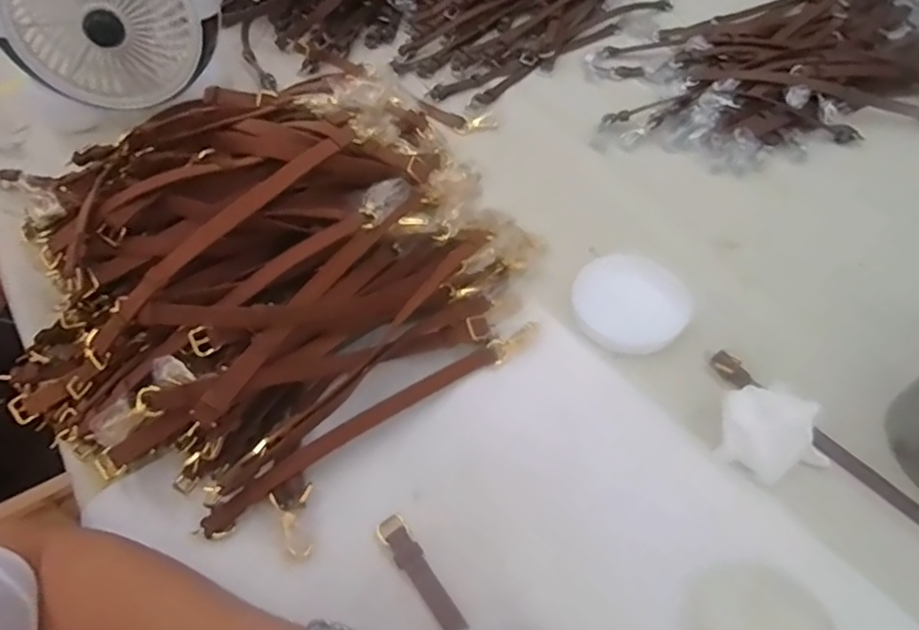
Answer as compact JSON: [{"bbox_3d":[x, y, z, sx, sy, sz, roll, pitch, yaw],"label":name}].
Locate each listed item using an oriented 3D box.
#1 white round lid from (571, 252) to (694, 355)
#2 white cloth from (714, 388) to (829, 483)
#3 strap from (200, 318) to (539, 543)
[{"bbox_3d":[0.168,-0.011,0.607,0.111,0.022,0.096,25,75,18],"label":"white round lid"},{"bbox_3d":[0.266,0.102,0.510,0.094,0.046,0.064,8,53,5],"label":"white cloth"},{"bbox_3d":[-0.063,0.082,0.514,0.320,0.010,0.023,-31,59,-21],"label":"strap"}]

